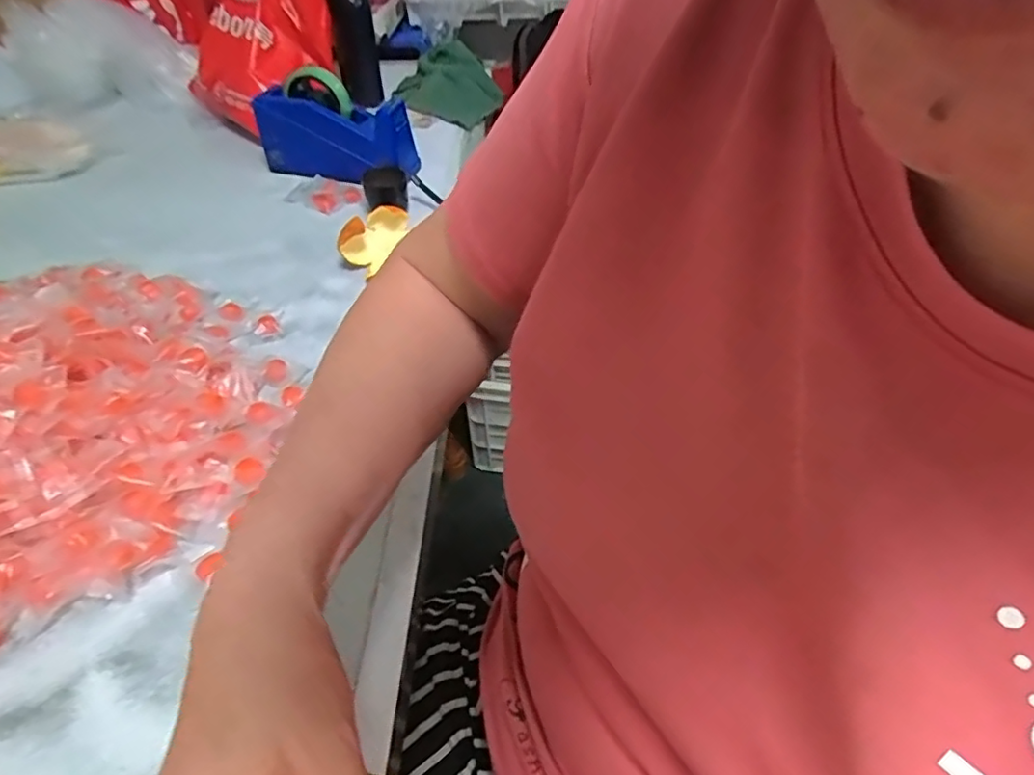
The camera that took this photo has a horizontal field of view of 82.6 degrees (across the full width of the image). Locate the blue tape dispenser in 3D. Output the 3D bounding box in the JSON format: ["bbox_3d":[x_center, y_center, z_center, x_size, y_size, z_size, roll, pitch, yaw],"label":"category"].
[{"bbox_3d":[-0.242,-0.325,0.775,0.201,0.104,0.076,8,46,8],"label":"blue tape dispenser"}]

